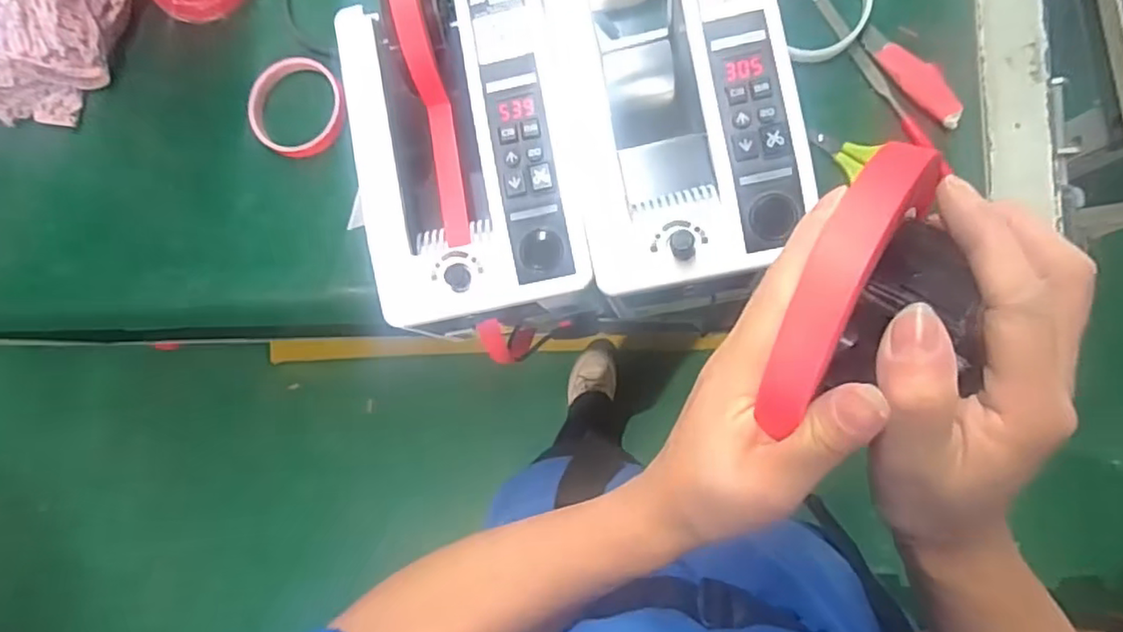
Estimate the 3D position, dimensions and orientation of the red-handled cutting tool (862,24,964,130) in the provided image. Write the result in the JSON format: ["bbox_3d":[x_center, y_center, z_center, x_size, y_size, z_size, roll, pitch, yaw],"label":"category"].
[{"bbox_3d":[0.271,-0.185,0.483,0.031,0.010,0.097,-38,83,4],"label":"red-handled cutting tool"}]

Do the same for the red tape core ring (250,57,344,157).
[{"bbox_3d":[-0.235,-0.185,0.556,0.081,0.020,0.086,0,87,7],"label":"red tape core ring"}]

